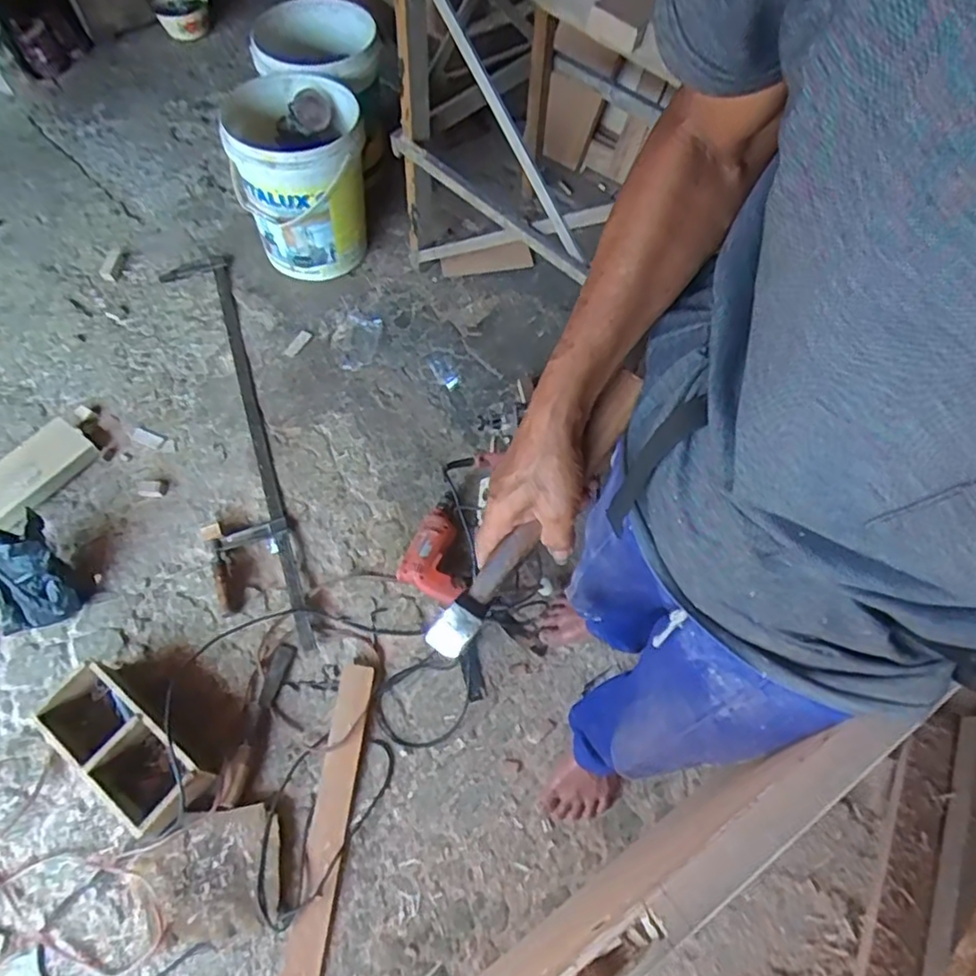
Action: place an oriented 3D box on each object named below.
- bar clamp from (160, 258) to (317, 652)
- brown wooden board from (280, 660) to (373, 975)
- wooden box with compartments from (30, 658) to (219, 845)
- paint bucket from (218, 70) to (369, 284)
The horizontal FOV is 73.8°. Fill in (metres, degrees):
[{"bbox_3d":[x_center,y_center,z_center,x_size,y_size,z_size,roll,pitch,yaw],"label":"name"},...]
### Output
[{"bbox_3d":[-0.584,-0.119,1.450,0.168,0.034,1.063,-17,65,-10],"label":"bar clamp"},{"bbox_3d":[-0.272,0.572,1.109,0.061,0.021,0.534,6,64,1],"label":"brown wooden board"},{"bbox_3d":[-0.622,0.445,1.113,0.295,0.113,0.134,37,68,16],"label":"wooden box with compartments"},{"bbox_3d":[-0.452,-0.746,1.604,0.302,0.394,0.320,1,64,-1],"label":"paint bucket"}]

